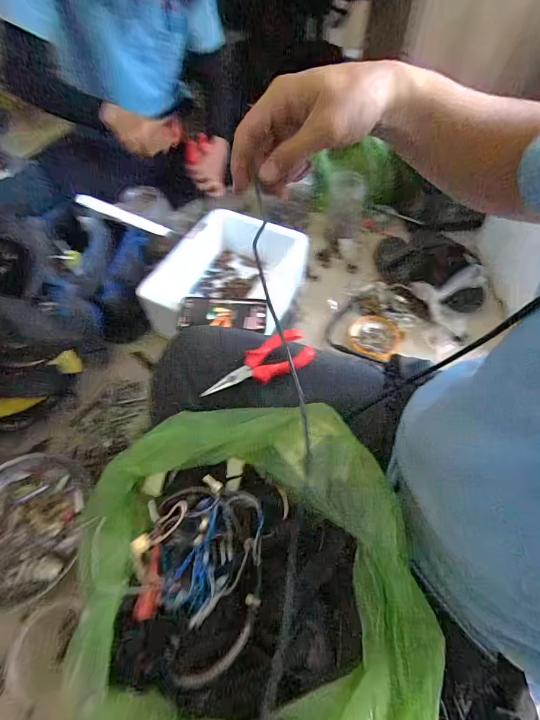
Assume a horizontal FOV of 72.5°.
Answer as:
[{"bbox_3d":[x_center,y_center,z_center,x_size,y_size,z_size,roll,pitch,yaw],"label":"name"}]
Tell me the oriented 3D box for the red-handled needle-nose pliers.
[{"bbox_3d":[-0.016,0.008,0.512,0.160,0.010,0.055,-26,76,-11],"label":"red-handled needle-nose pliers"}]

